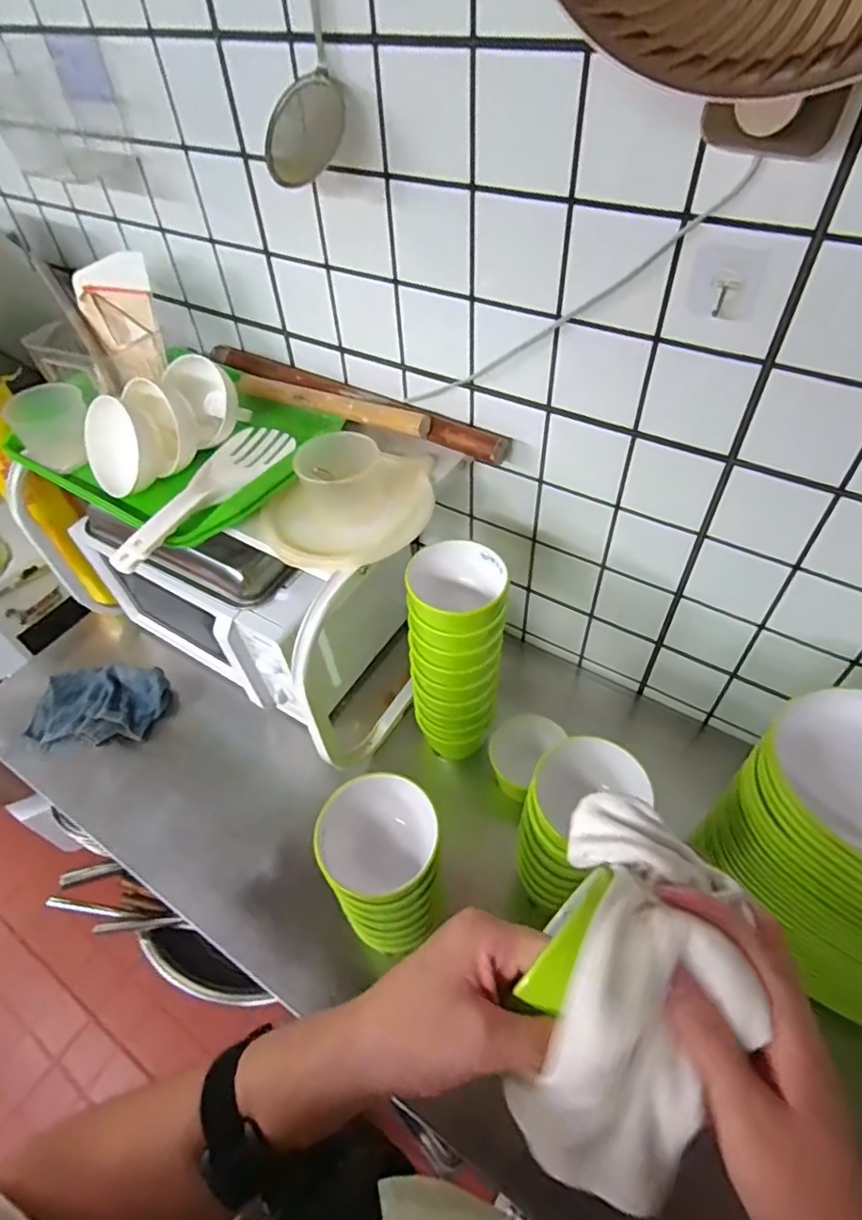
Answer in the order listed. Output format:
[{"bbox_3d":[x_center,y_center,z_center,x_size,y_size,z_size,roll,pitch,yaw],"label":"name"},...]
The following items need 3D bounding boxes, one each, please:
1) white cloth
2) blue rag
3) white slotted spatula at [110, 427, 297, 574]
[{"bbox_3d":[0.111,0.185,0.314,0.095,0.087,0.186,14,51,16],"label":"white cloth"},{"bbox_3d":[-0.523,0.155,0.954,0.213,0.058,0.130,1,49,5],"label":"blue rag"},{"bbox_3d":[-0.256,-0.140,0.704,0.084,0.027,0.269,16,51,17],"label":"white slotted spatula"}]

